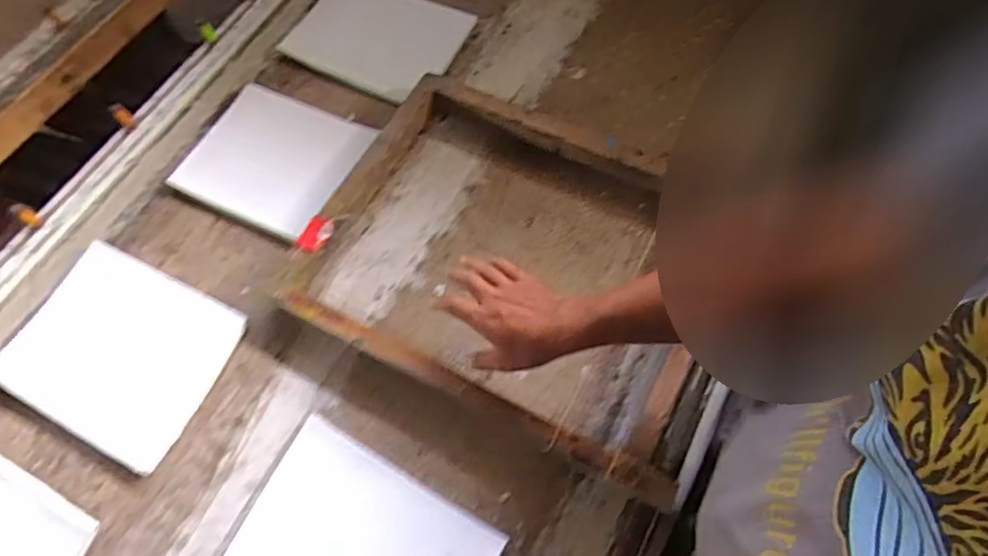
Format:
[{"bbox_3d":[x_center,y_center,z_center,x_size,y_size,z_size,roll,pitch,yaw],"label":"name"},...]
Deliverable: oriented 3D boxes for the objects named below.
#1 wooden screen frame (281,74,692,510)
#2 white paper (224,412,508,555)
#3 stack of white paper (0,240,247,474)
[{"bbox_3d":[0.013,-0.037,0.786,0.480,0.066,0.417,23,68,14],"label":"wooden screen frame"},{"bbox_3d":[-0.151,0.300,0.633,0.259,0.023,0.214,25,66,14],"label":"white paper"},{"bbox_3d":[-0.487,0.092,0.787,0.265,0.014,0.222,24,67,10],"label":"stack of white paper"}]

